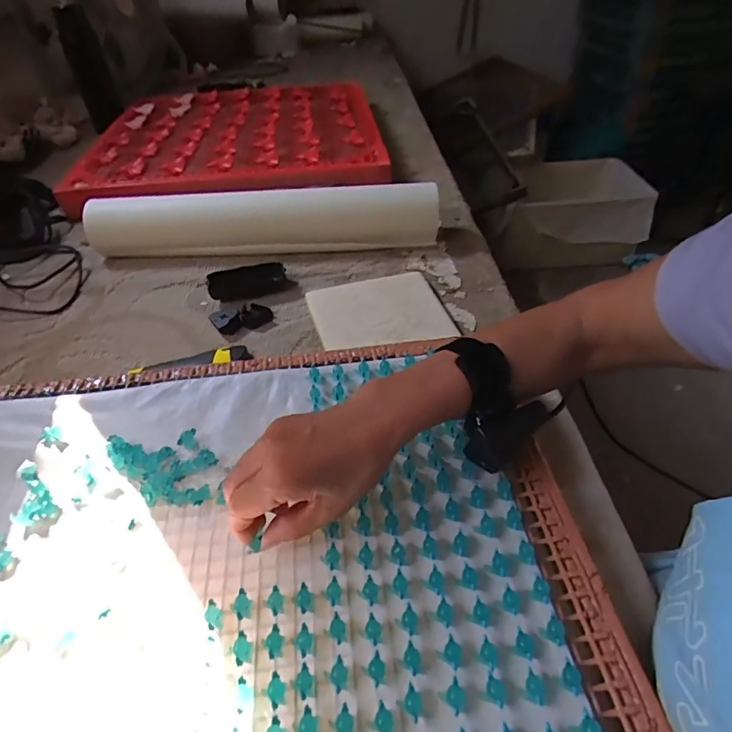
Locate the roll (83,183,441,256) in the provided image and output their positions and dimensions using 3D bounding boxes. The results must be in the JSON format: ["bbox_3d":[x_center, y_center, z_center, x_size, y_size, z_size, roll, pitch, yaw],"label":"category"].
[{"bbox_3d":[-0.155,-0.228,0.758,0.549,0.088,0.061,-3,45,1],"label":"roll"}]

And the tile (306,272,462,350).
[{"bbox_3d":[0.020,-0.072,0.640,0.173,0.018,0.150,-15,46,-11],"label":"tile"}]

